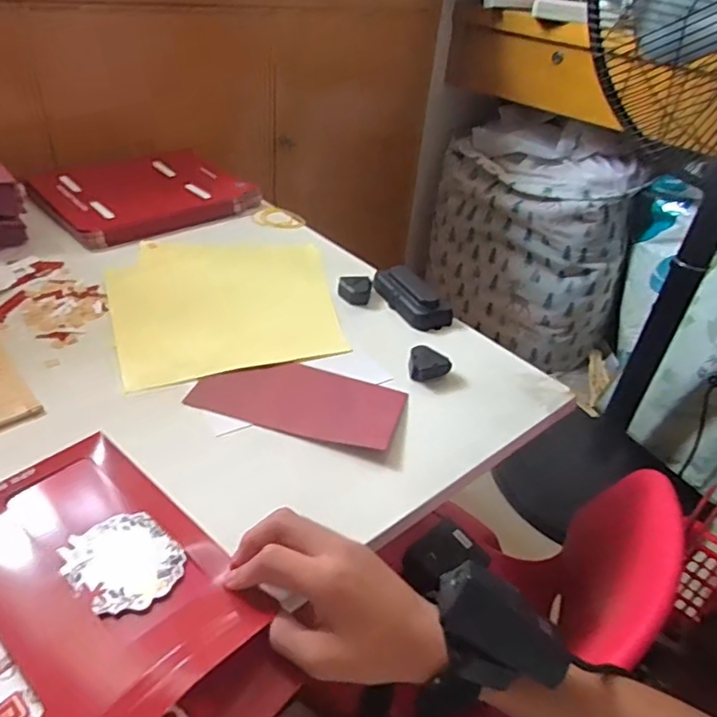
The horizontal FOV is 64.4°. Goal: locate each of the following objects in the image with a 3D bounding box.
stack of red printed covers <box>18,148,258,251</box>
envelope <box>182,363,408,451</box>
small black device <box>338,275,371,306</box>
[{"bbox_3d":[-0.295,-0.230,0.793,0.268,0.030,0.211,-26,47,-37],"label":"stack of red printed covers"},{"bbox_3d":[-0.051,0.033,0.501,0.174,0.009,0.094,14,36,11],"label":"envelope"},{"bbox_3d":[-0.005,-0.077,0.645,0.036,0.020,0.038,7,36,0],"label":"small black device"}]

